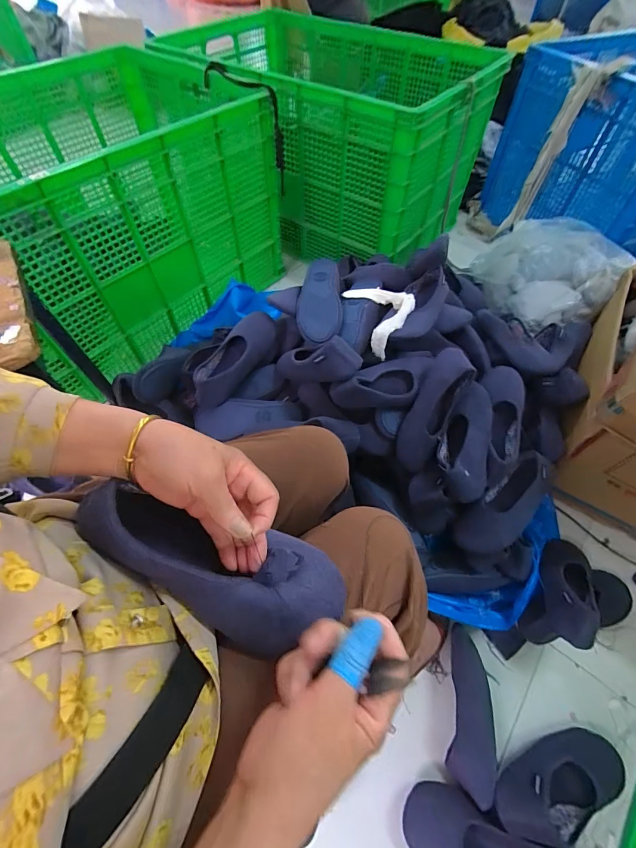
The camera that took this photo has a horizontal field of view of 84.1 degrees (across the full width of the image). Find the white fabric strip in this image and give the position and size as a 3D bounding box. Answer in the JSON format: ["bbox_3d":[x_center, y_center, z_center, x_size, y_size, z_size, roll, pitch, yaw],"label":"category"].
[{"bbox_3d":[0.137,-0.251,0.782,0.098,0.097,0.182,-20,60,-13],"label":"white fabric strip"}]

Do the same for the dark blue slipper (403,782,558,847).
[{"bbox_3d":[0.252,0.649,0.537,0.233,0.063,0.102,18,59,10],"label":"dark blue slipper"}]

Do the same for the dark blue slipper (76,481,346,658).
[{"bbox_3d":[-0.104,0.116,0.307,0.255,0.062,0.095,20,60,4],"label":"dark blue slipper"}]

